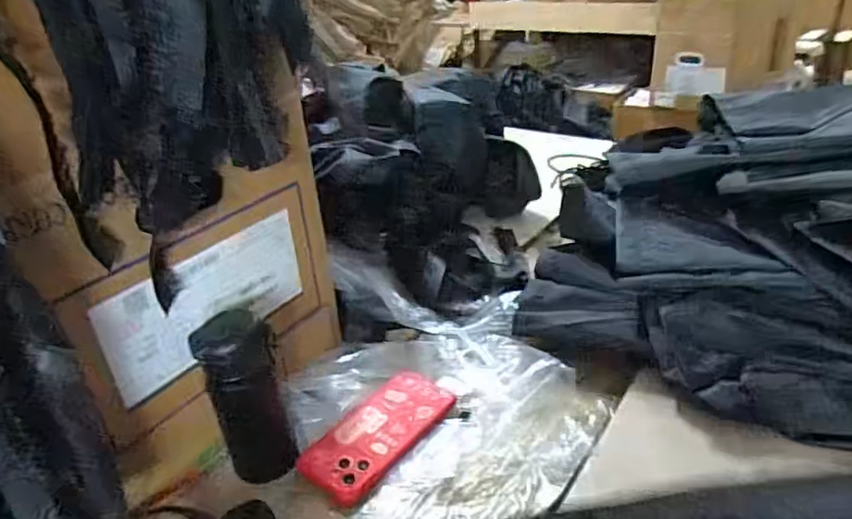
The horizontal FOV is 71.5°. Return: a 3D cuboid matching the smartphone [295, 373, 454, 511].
[{"bbox_3d":[-0.047,0.173,0.599,0.078,0.013,0.170,18,37,36],"label":"smartphone"}]

